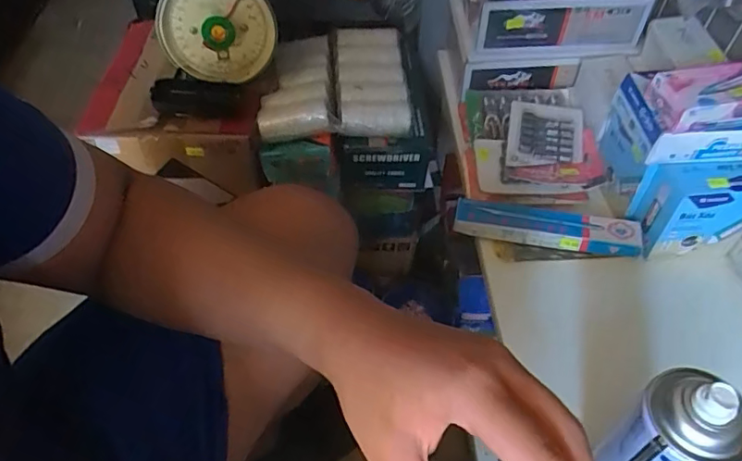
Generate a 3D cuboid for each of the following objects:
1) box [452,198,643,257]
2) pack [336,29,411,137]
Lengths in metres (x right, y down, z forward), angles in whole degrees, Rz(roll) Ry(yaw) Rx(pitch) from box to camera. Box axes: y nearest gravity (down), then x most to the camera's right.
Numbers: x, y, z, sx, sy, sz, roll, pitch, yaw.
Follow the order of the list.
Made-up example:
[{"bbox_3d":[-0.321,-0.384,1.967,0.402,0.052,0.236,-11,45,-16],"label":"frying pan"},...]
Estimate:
[{"bbox_3d":[0.204,-0.006,0.614,0.205,0.030,0.044,12,50,8],"label":"box"},{"bbox_3d":[0.000,-0.220,0.755,0.093,0.030,0.227,-1,49,-3],"label":"pack"}]

